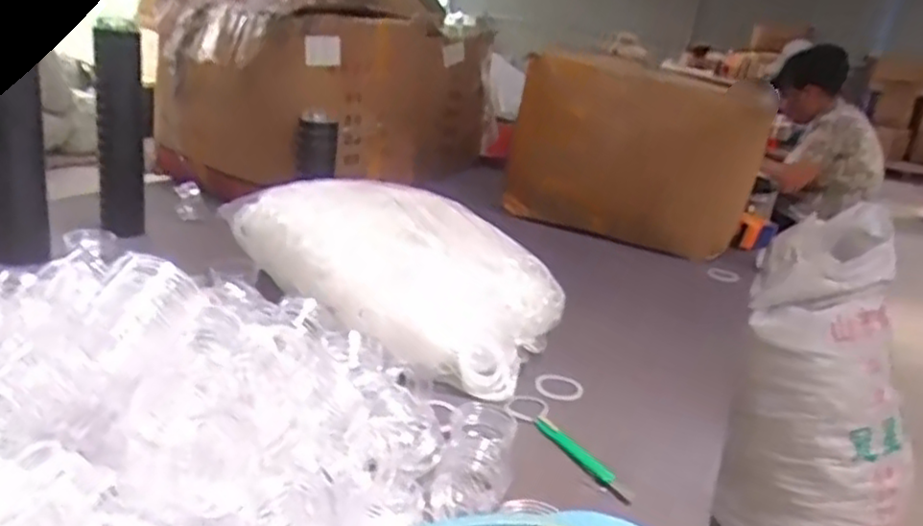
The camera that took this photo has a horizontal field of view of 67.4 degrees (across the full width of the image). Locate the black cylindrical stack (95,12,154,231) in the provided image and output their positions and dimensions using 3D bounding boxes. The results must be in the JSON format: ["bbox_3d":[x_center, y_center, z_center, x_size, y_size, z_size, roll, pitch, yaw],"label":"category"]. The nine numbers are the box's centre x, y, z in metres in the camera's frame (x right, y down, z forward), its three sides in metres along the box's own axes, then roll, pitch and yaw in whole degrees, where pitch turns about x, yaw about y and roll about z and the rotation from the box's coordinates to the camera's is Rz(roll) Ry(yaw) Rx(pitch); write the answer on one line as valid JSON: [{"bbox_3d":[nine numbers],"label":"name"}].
[{"bbox_3d":[-0.547,-0.222,1.121,0.063,0.320,0.060,7,19,-2],"label":"black cylindrical stack"}]

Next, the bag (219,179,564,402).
[{"bbox_3d":[-0.124,-0.002,0.944,0.492,0.157,0.246,18,22,27],"label":"bag"}]

